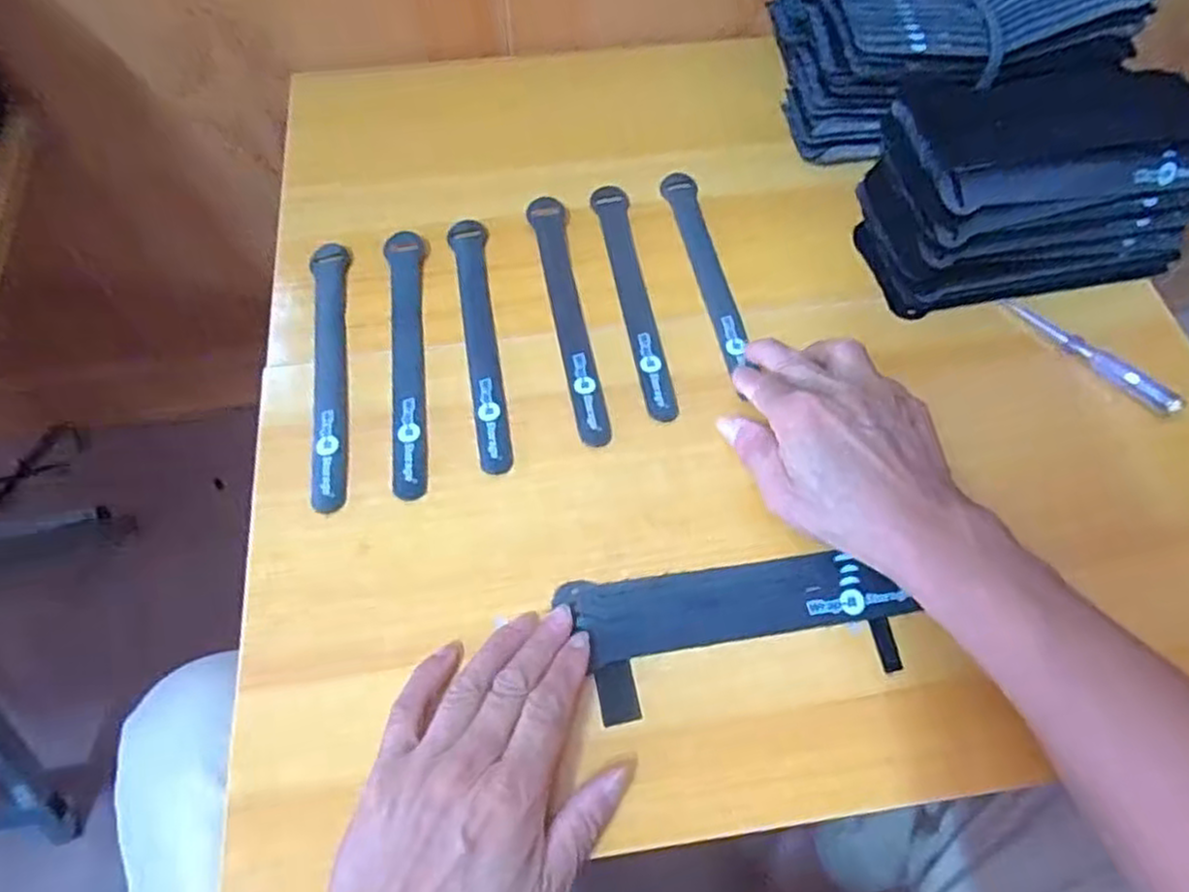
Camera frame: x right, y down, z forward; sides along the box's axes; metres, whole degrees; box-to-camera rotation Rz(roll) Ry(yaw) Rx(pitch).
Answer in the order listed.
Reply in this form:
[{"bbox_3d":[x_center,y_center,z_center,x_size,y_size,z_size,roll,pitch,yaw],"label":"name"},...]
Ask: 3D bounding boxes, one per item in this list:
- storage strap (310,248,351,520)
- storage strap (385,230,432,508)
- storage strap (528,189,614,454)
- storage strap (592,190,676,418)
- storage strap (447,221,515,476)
[{"bbox_3d":[-0.166,-0.051,0.460,0.021,0.004,0.196,-8,62,-5],"label":"storage strap"},{"bbox_3d":[-0.118,-0.059,0.465,0.024,0.004,0.197,-6,62,-4],"label":"storage strap"},{"bbox_3d":[-0.018,-0.088,0.479,0.025,0.007,0.194,-8,62,-5],"label":"storage strap"},{"bbox_3d":[0.025,-0.102,0.489,0.025,0.004,0.196,-7,62,-5],"label":"storage strap"},{"bbox_3d":[-0.073,-0.072,0.473,0.024,0.004,0.197,-10,63,-6],"label":"storage strap"}]

